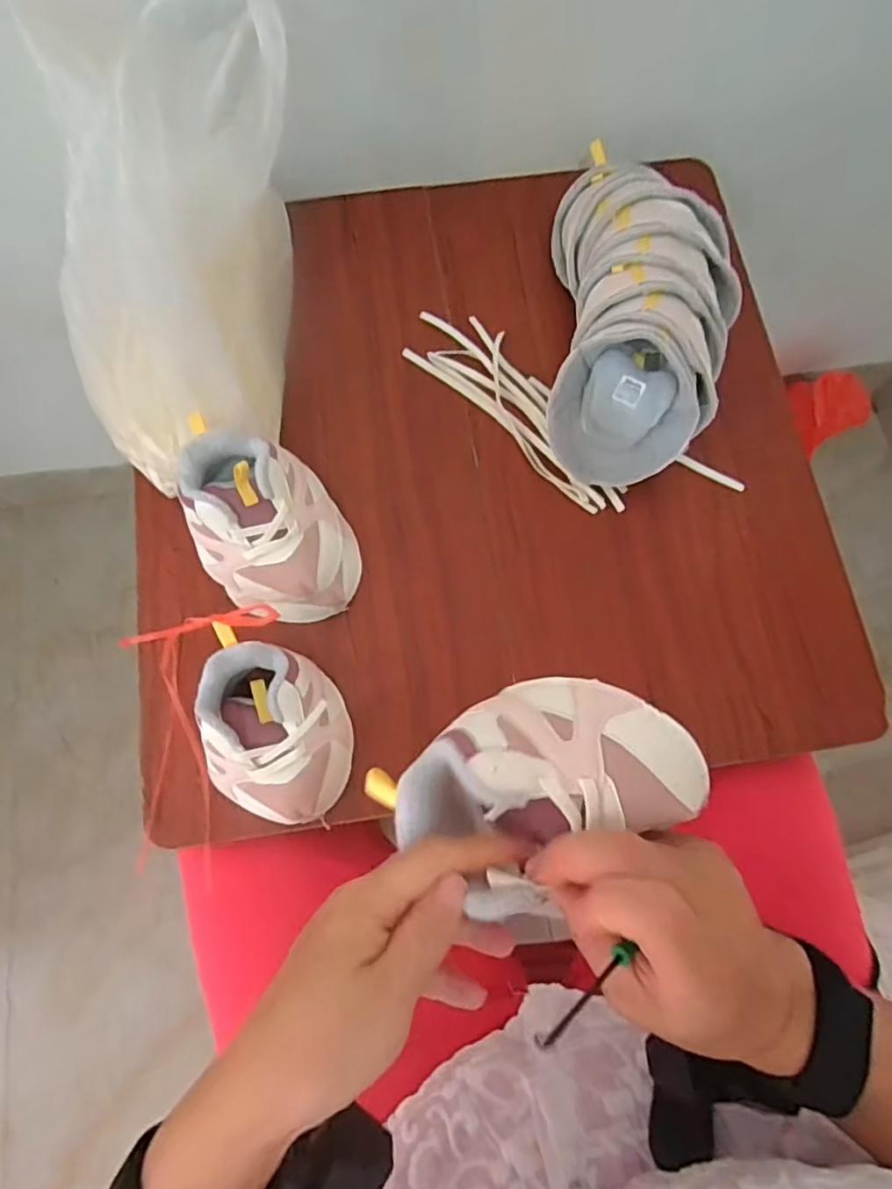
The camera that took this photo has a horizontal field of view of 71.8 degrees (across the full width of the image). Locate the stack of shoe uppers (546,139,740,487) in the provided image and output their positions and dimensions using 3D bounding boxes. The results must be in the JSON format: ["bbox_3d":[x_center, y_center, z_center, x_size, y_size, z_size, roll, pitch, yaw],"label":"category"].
[{"bbox_3d":[0.164,-0.242,0.507,0.145,0.087,0.287,4,75,1],"label":"stack of shoe uppers"}]

